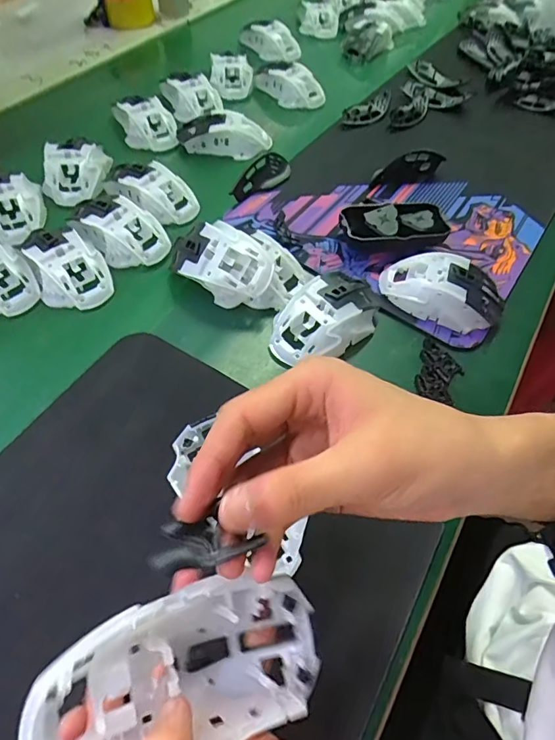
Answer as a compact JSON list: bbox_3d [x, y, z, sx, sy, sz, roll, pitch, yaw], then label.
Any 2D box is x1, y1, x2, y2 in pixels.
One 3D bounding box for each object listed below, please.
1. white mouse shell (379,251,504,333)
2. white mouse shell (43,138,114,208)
[{"bbox_3d":[0.159,-0.078,0.464,0.112,0.040,0.062,19,56,8],"label":"white mouse shell"},{"bbox_3d":[-0.227,-0.224,0.541,0.065,0.032,0.077,-1,56,-6],"label":"white mouse shell"}]

